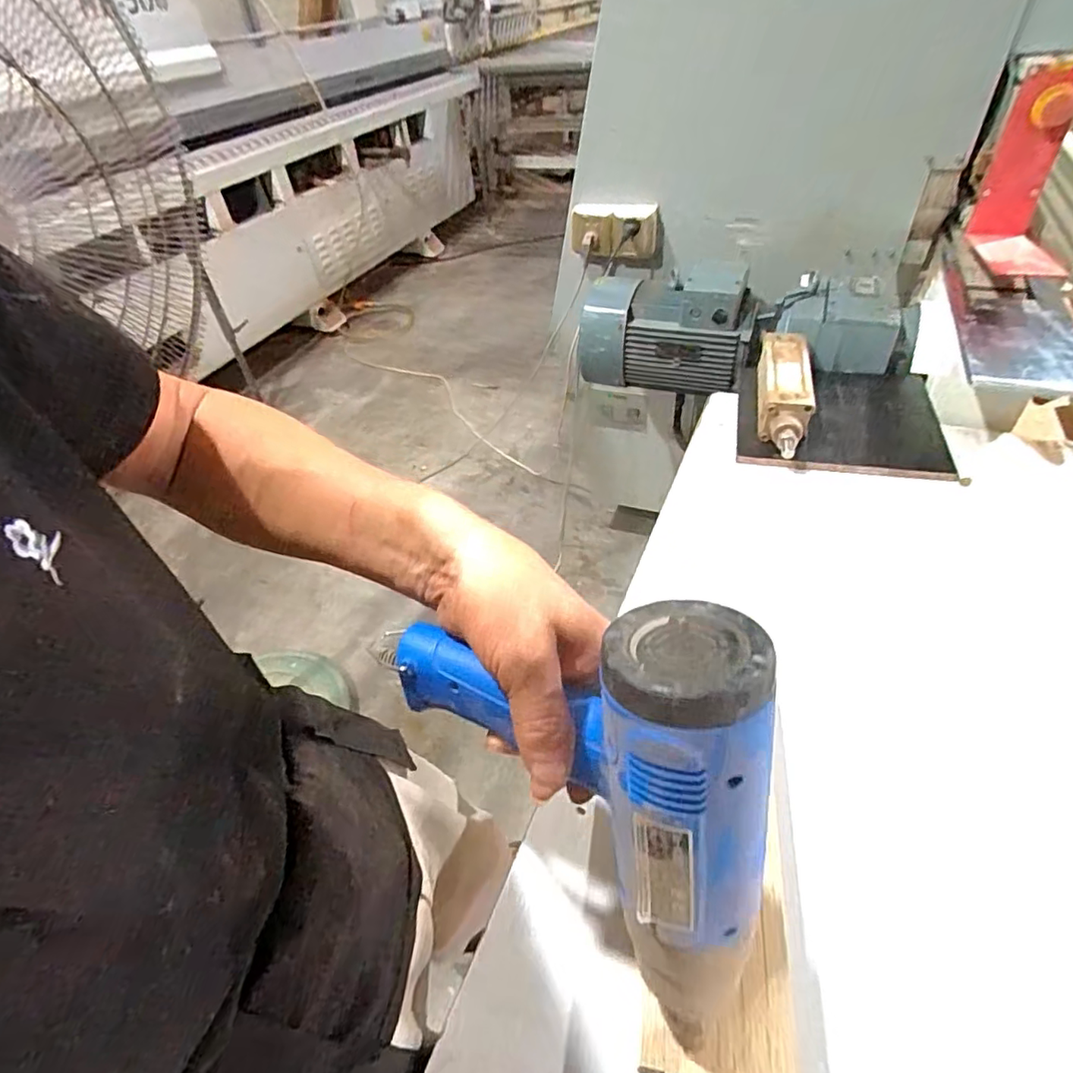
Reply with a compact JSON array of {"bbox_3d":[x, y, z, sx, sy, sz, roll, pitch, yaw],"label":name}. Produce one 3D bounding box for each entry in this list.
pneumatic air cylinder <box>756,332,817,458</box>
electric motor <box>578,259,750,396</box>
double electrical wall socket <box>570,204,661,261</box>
[{"bbox_3d":[0.356,-0.207,0.839,0.066,0.082,0.254,6,45,14],"label":"pneumatic air cylinder"},{"bbox_3d":[0.242,-0.401,1.086,0.294,0.209,0.164,10,46,17],"label":"electric motor"},{"bbox_3d":[0.152,-0.603,1.158,0.172,0.092,0.042,8,46,15],"label":"double electrical wall socket"}]

